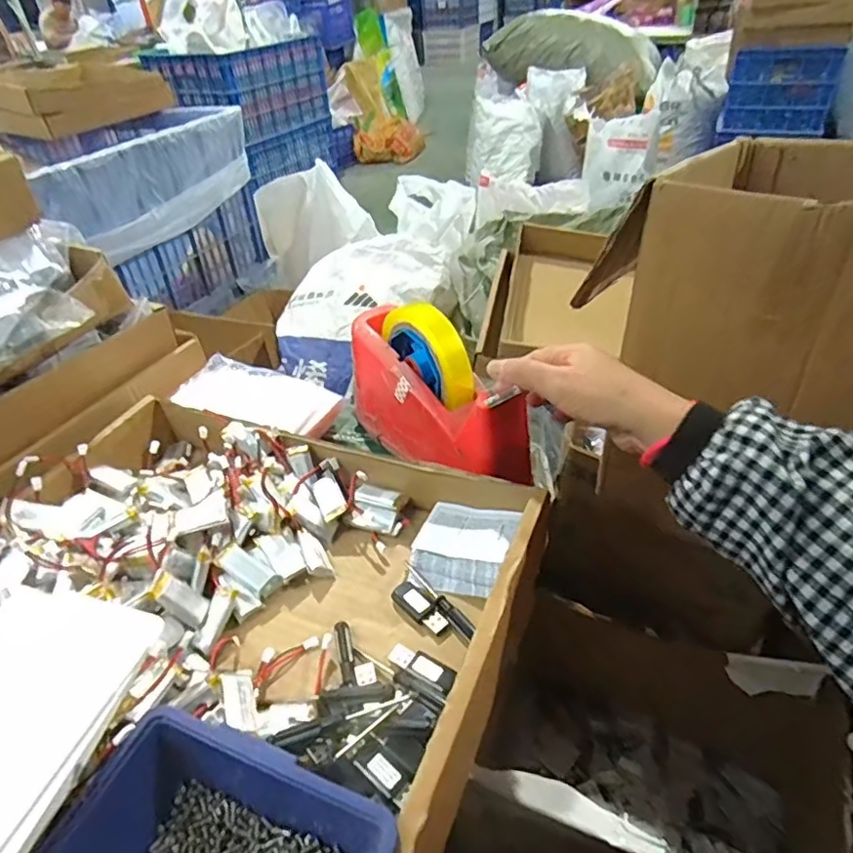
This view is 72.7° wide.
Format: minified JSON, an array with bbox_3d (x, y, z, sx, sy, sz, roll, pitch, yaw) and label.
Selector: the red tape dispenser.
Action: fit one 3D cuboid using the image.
[{"bbox_3d":[0.005,-0.028,0.479,0.059,0.108,0.210,-28,44,-27],"label":"red tape dispenser"}]

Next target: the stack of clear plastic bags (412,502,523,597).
[{"bbox_3d":[0.028,0.087,0.424,0.070,0.030,0.065,8,40,15],"label":"stack of clear plastic bags"}]

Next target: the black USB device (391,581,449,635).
[{"bbox_3d":[-0.004,0.124,0.397,0.043,0.010,0.018,28,48,34],"label":"black USB device"}]

